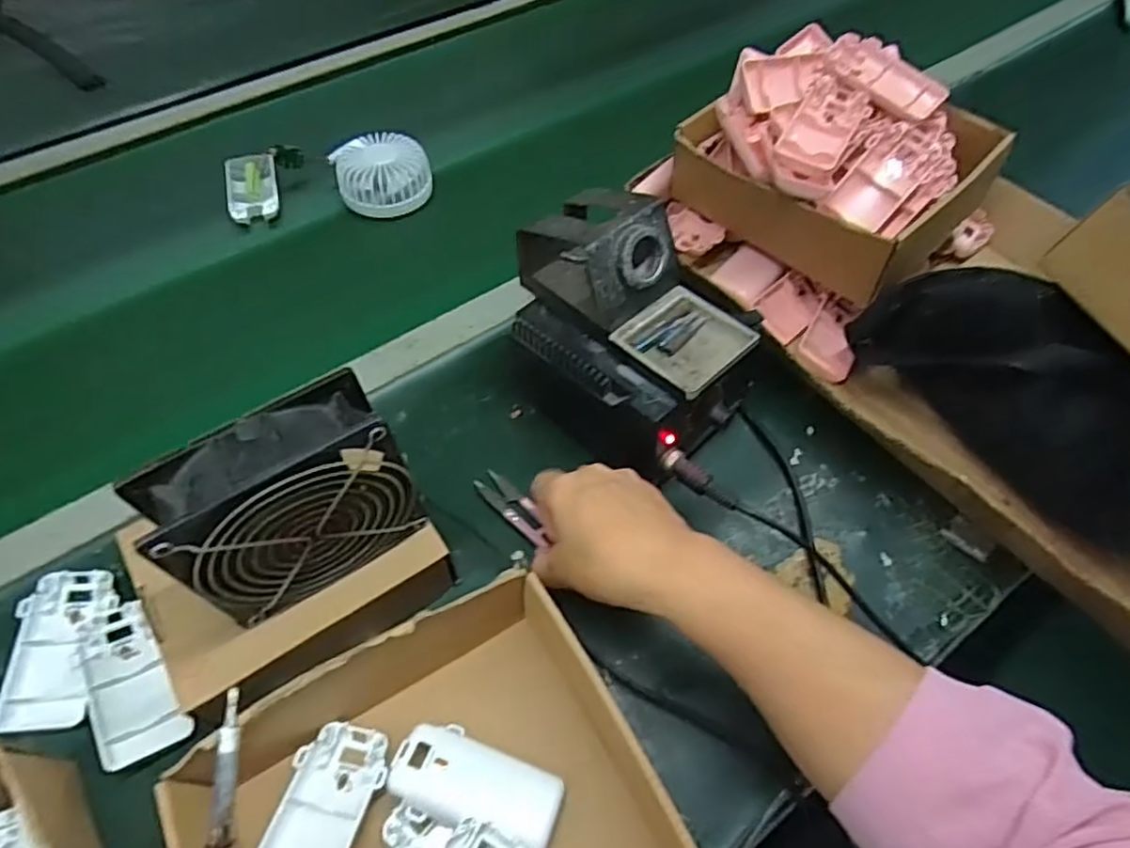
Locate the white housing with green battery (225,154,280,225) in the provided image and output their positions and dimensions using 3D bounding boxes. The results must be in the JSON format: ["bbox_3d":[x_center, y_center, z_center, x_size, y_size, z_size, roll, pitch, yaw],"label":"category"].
[{"bbox_3d":[-0.311,-0.232,0.678,0.049,0.021,0.087,-12,57,-10],"label":"white housing with green battery"}]

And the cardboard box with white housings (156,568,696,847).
[{"bbox_3d":[-0.065,0.207,0.351,0.230,0.064,0.200,-26,60,-18],"label":"cardboard box with white housings"}]

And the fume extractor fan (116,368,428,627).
[{"bbox_3d":[-0.145,0.045,0.362,0.121,0.115,0.044,-29,61,-20],"label":"fume extractor fan"}]

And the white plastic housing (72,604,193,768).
[{"bbox_3d":[-0.264,0.155,0.412,0.043,0.012,0.095,-21,57,-36],"label":"white plastic housing"}]

